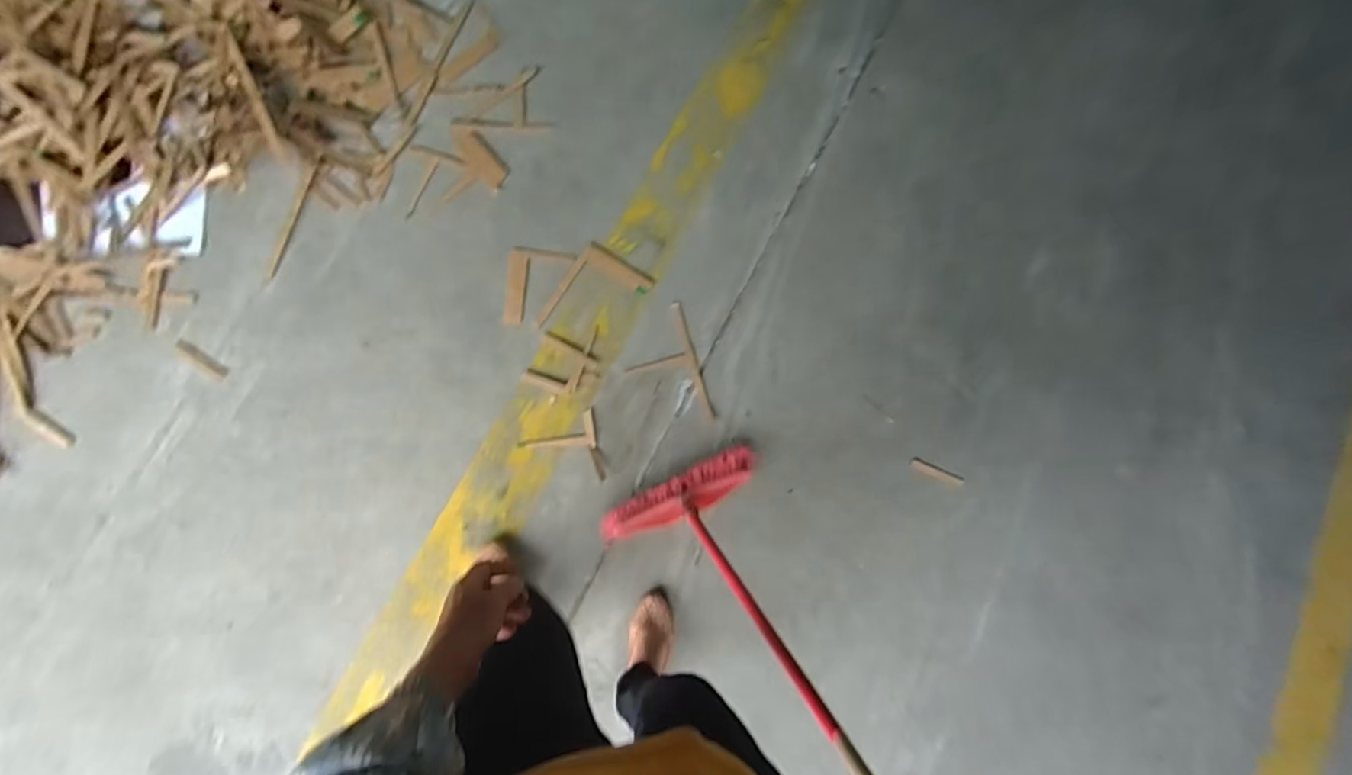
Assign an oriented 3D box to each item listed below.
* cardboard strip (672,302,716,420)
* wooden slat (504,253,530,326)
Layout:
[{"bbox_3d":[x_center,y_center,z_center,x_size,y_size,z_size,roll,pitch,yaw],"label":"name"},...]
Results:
[{"bbox_3d":[0.038,-0.057,1.270,0.022,0.012,0.265,-17,86,-9],"label":"cardboard strip"},{"bbox_3d":[-0.343,-0.214,1.250,0.043,0.004,0.158,4,83,-7],"label":"wooden slat"}]

